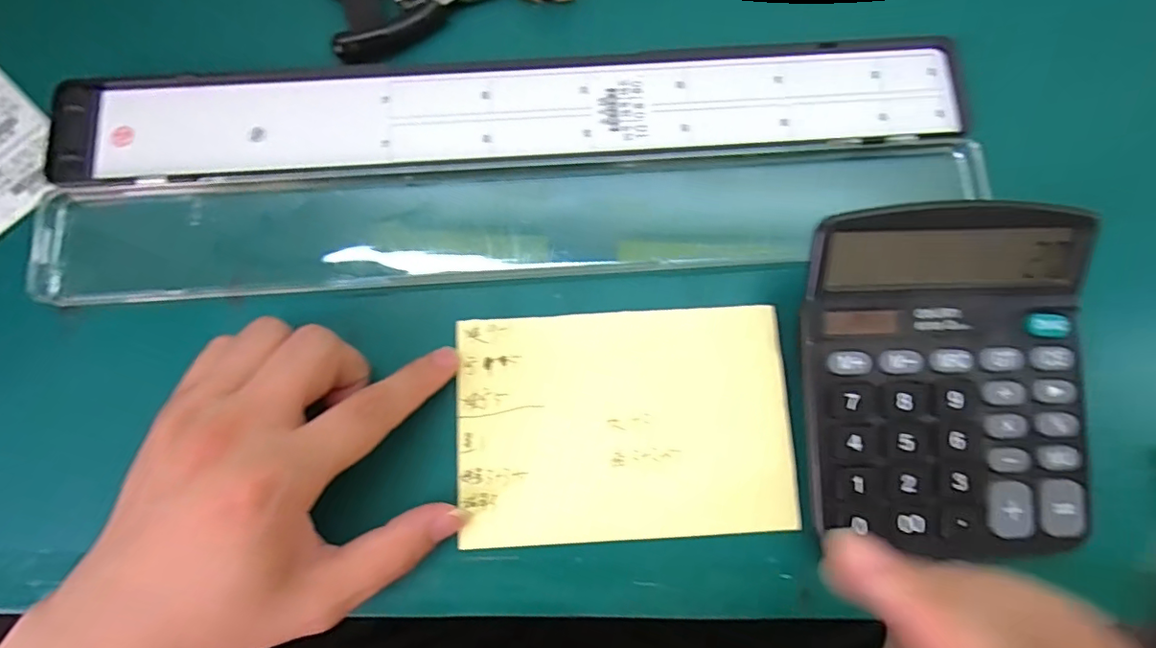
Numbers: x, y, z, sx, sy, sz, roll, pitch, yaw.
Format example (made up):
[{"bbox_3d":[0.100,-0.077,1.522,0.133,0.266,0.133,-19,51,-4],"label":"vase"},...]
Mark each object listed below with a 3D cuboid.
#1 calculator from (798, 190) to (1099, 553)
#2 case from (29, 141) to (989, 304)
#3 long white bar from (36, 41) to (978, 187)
[{"bbox_3d":[0.155,0.025,0.229,0.118,0.041,0.144,-2,79,0],"label":"calculator"},{"bbox_3d":[-0.025,-0.049,0.268,0.451,0.022,0.054,-4,79,0],"label":"case"},{"bbox_3d":[-0.031,-0.110,0.270,0.440,0.011,0.068,-4,79,0],"label":"long white bar"}]

